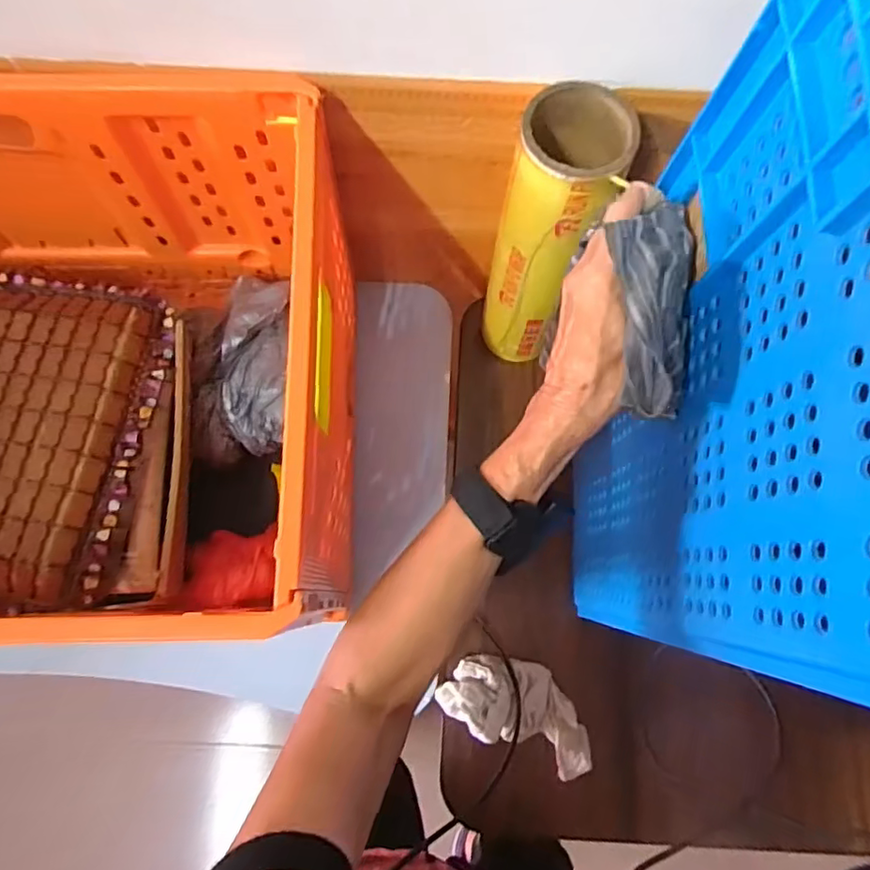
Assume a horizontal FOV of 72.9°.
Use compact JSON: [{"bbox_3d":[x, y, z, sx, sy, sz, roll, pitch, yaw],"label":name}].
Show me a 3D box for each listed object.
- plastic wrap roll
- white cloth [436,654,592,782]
[{"bbox_3d":[0.101,-0.181,0.553,0.077,0.276,0.097,18,75,3],"label":"plastic wrap roll"},{"bbox_3d":[0.087,0.270,0.583,0.155,0.027,0.081,26,76,5],"label":"white cloth"}]

